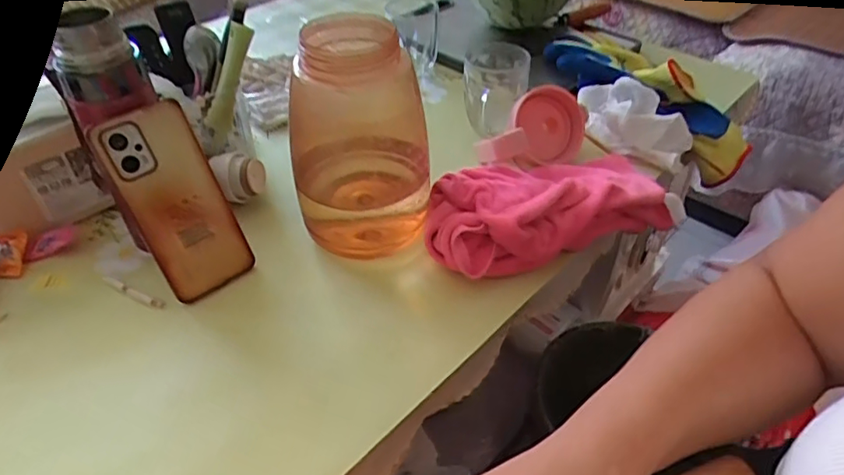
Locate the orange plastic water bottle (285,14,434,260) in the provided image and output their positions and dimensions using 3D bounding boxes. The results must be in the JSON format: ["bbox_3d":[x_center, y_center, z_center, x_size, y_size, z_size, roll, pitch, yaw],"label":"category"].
[{"bbox_3d":[-0.060,-0.099,0.523,0.116,0.202,0.142,-5,43,-6],"label":"orange plastic water bottle"}]

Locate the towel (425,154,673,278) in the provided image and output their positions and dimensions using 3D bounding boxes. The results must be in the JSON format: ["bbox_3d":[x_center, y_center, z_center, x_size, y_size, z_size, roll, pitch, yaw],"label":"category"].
[{"bbox_3d":[0.128,-0.038,0.554,0.266,0.064,0.118,-21,47,-21],"label":"towel"}]

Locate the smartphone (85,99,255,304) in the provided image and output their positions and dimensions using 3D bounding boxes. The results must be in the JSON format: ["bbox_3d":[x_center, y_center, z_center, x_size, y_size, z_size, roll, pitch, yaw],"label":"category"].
[{"bbox_3d":[-0.207,-0.030,0.474,0.075,0.163,0.011,-30,24,-25],"label":"smartphone"}]

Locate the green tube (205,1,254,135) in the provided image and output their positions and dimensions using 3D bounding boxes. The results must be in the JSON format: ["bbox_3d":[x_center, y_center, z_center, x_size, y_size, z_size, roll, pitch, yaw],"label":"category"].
[{"bbox_3d":[-0.196,-0.169,0.566,0.024,0.134,0.033,-3,35,-45],"label":"green tube"}]

